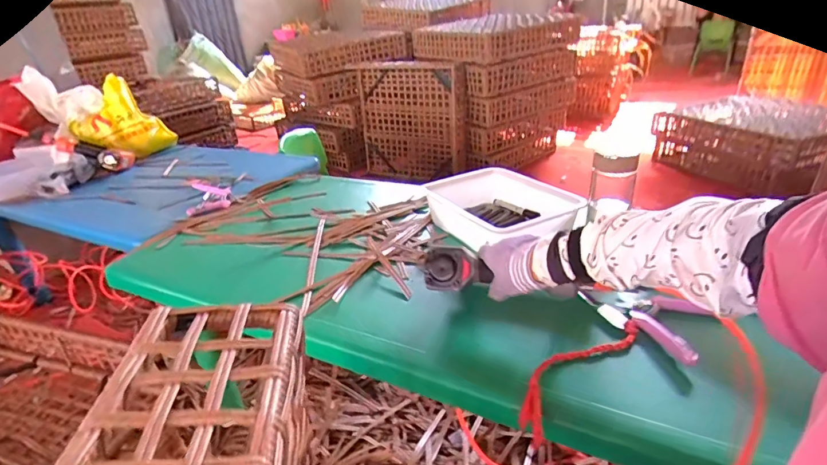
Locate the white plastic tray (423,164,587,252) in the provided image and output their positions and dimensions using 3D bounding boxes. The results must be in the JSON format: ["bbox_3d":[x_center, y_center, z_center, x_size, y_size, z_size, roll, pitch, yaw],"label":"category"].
[{"bbox_3d":[0.154,-0.042,0.863,0.194,0.088,0.294,-17,29,-24],"label":"white plastic tray"}]

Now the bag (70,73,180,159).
[{"bbox_3d":[-1.006,-0.388,1.535,0.174,0.241,0.248,13,31,31],"label":"bag"}]

